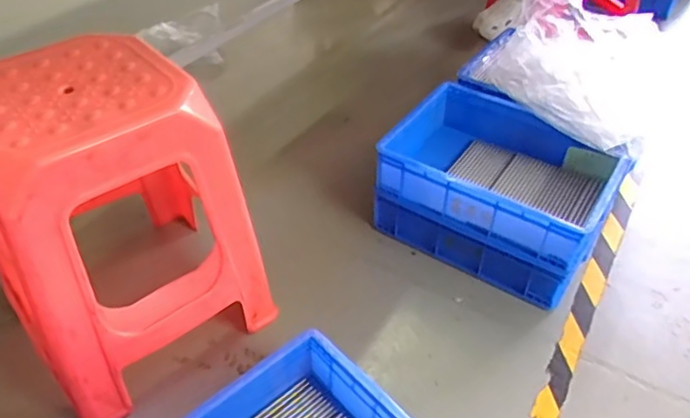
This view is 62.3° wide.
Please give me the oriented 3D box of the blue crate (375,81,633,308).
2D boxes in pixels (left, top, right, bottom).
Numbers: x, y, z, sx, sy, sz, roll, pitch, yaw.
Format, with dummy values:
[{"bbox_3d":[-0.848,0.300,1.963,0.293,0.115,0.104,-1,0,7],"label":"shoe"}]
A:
[{"bbox_3d":[0.300,-0.033,1.144,0.405,0.229,0.281,27,48,25],"label":"blue crate"}]

